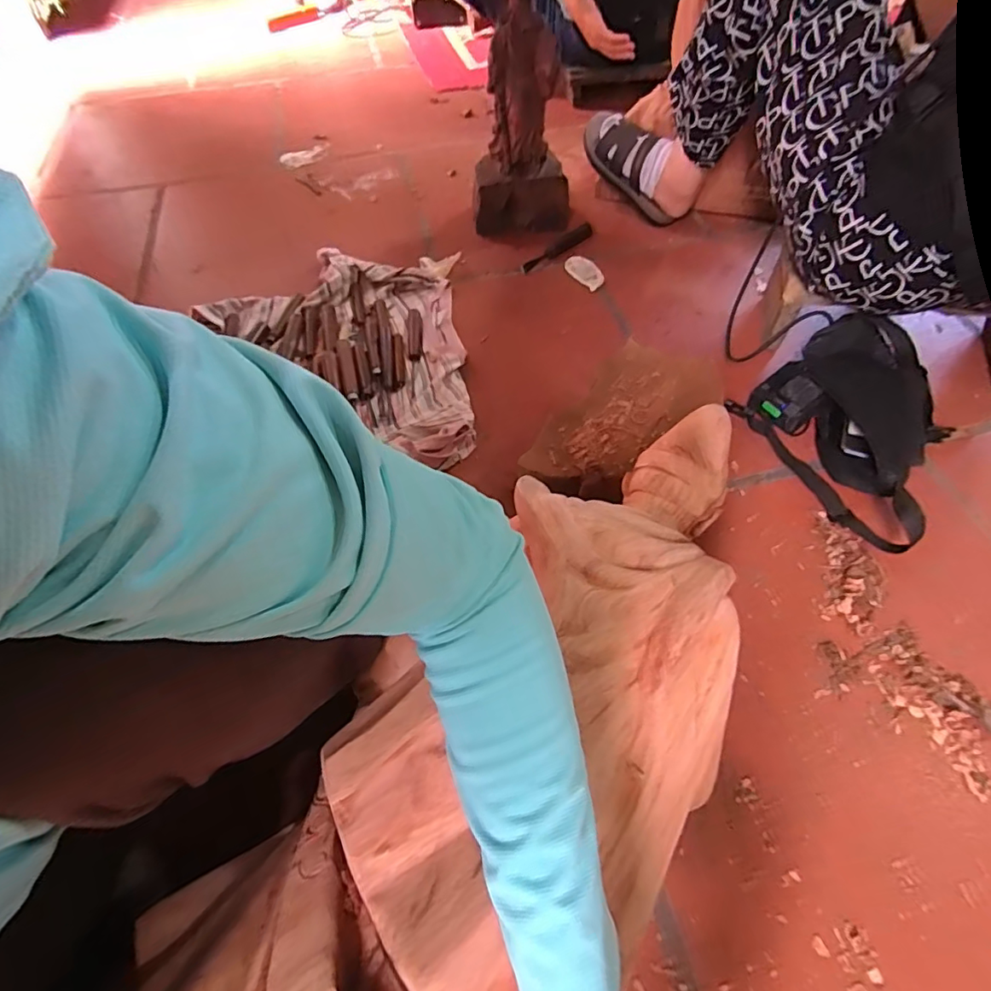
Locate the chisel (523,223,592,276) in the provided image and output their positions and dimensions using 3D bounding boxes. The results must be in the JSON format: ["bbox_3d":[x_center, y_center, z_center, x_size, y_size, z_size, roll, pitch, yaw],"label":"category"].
[{"bbox_3d":[0.111,-0.446,0.954,0.031,0.020,0.164,37,62,24],"label":"chisel"}]

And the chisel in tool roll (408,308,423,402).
[{"bbox_3d":[-0.122,-0.216,0.799,0.023,0.016,0.180,-4,54,-3],"label":"chisel in tool roll"}]

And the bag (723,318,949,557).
[{"bbox_3d":[0.476,-0.088,0.671,0.242,0.086,0.280,-23,57,-15],"label":"bag"}]

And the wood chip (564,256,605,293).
[{"bbox_3d":[0.159,-0.388,0.919,0.050,0.017,0.080,-24,57,-16],"label":"wood chip"}]

